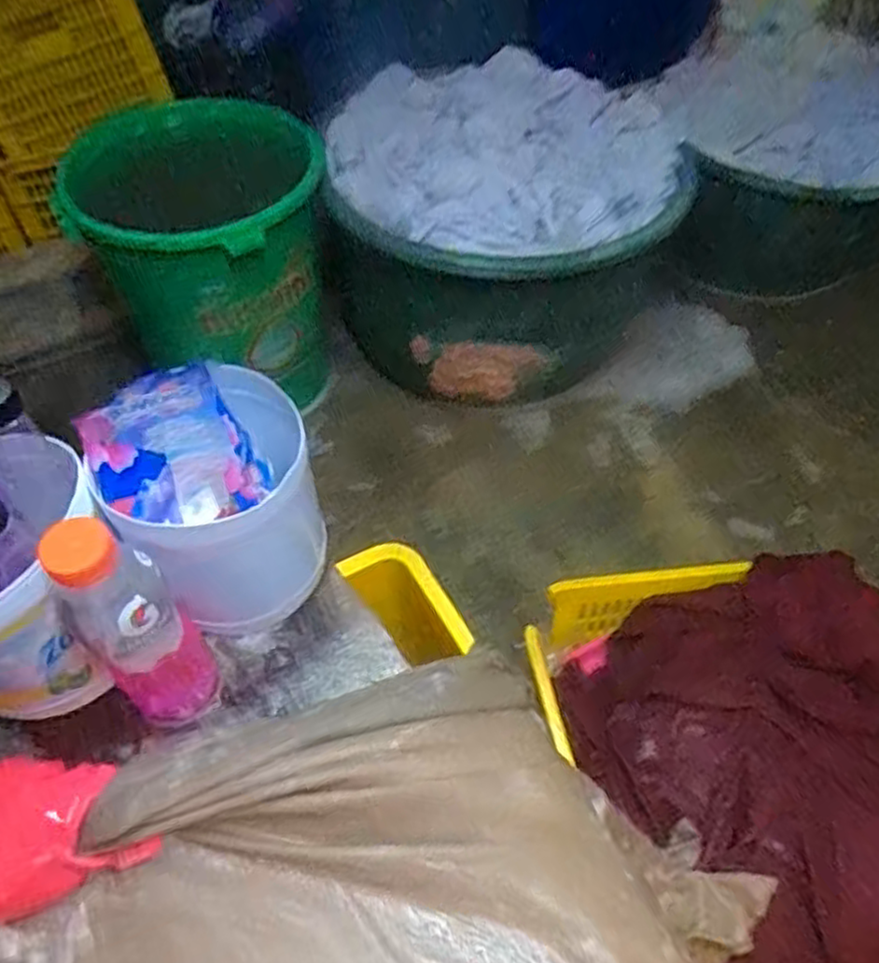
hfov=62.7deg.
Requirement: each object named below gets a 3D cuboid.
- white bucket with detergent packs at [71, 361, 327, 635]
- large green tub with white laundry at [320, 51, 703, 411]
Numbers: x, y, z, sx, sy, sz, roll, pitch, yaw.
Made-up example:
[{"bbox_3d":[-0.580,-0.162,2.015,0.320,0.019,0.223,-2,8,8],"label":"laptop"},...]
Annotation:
[{"bbox_3d":[-0.167,0.011,0.555,0.143,0.174,0.140,0,53,0],"label":"white bucket with detergent packs"},{"bbox_3d":[0.148,-0.548,1.558,0.709,0.440,0.653,0,53,0],"label":"large green tub with white laundry"}]

